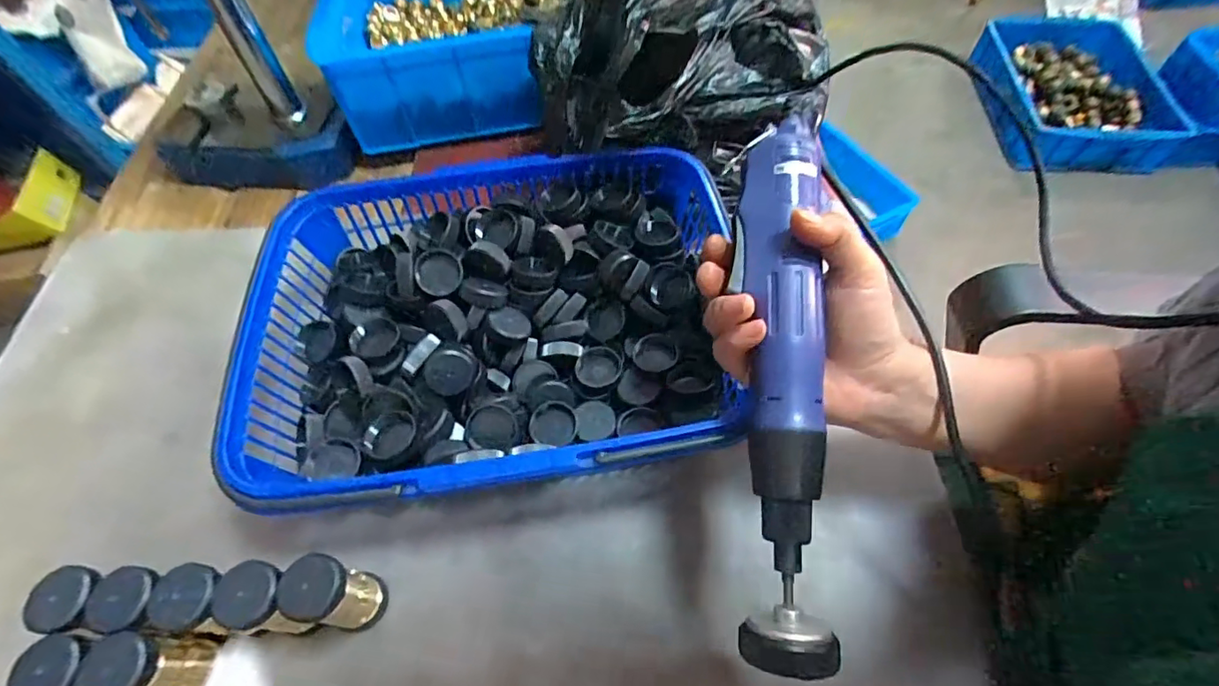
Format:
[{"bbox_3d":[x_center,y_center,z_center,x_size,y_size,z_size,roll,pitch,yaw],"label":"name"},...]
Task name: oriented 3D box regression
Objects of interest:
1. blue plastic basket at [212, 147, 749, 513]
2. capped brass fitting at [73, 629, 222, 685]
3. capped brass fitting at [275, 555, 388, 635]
[{"bbox_3d":[-0.079,-0.009,0.425,0.334,0.097,0.261,-6,58,-2],"label":"blue plastic basket"},{"bbox_3d":[-0.262,0.190,0.319,0.031,0.076,0.033,2,58,3],"label":"capped brass fitting"},{"bbox_3d":[-0.164,0.155,0.336,0.030,0.083,0.034,13,60,10],"label":"capped brass fitting"}]

